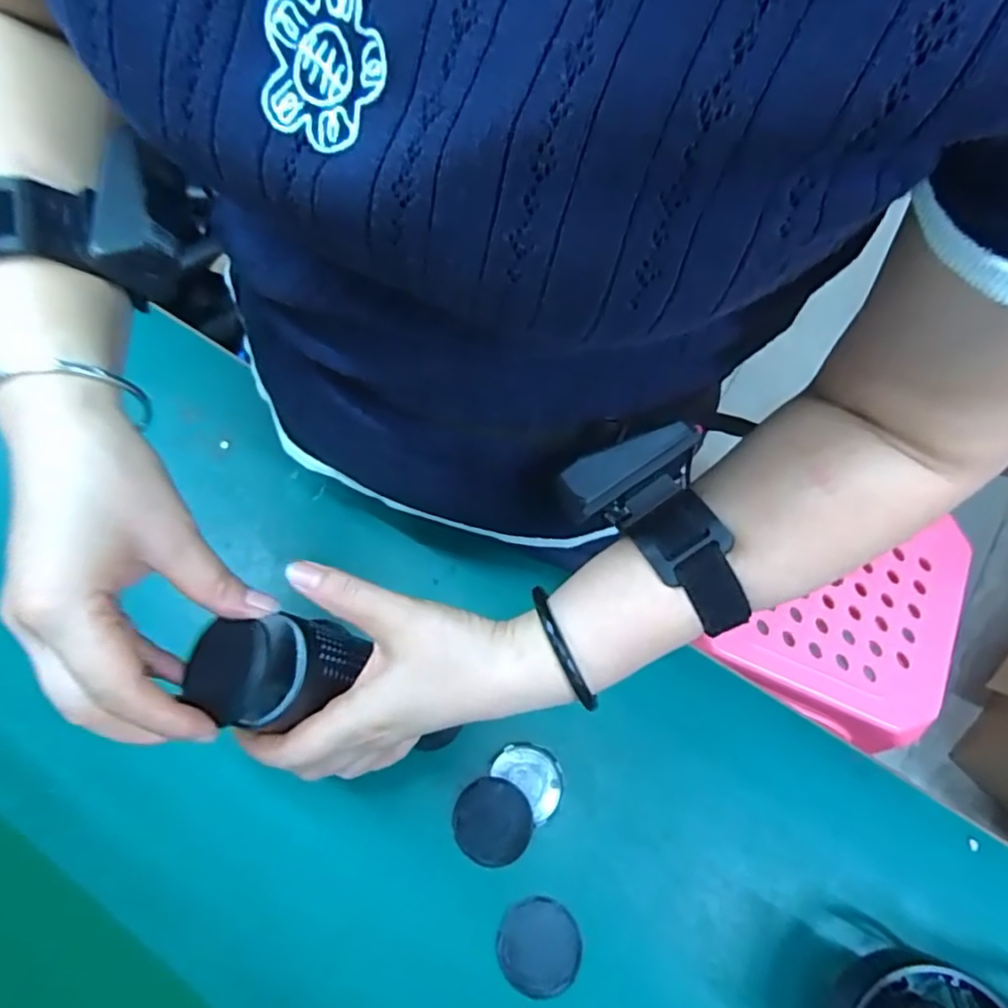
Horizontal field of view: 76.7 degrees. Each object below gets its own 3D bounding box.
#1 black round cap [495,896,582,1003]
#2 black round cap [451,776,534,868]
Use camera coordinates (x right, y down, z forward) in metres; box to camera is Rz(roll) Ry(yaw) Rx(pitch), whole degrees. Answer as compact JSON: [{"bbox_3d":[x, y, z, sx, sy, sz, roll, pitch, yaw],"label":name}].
[{"bbox_3d":[0.021,0.271,0.390,0.048,0.009,0.050,0,70,1],"label":"black round cap"},{"bbox_3d":[-0.008,0.206,0.414,0.050,0.004,0.049,0,70,1],"label":"black round cap"}]

